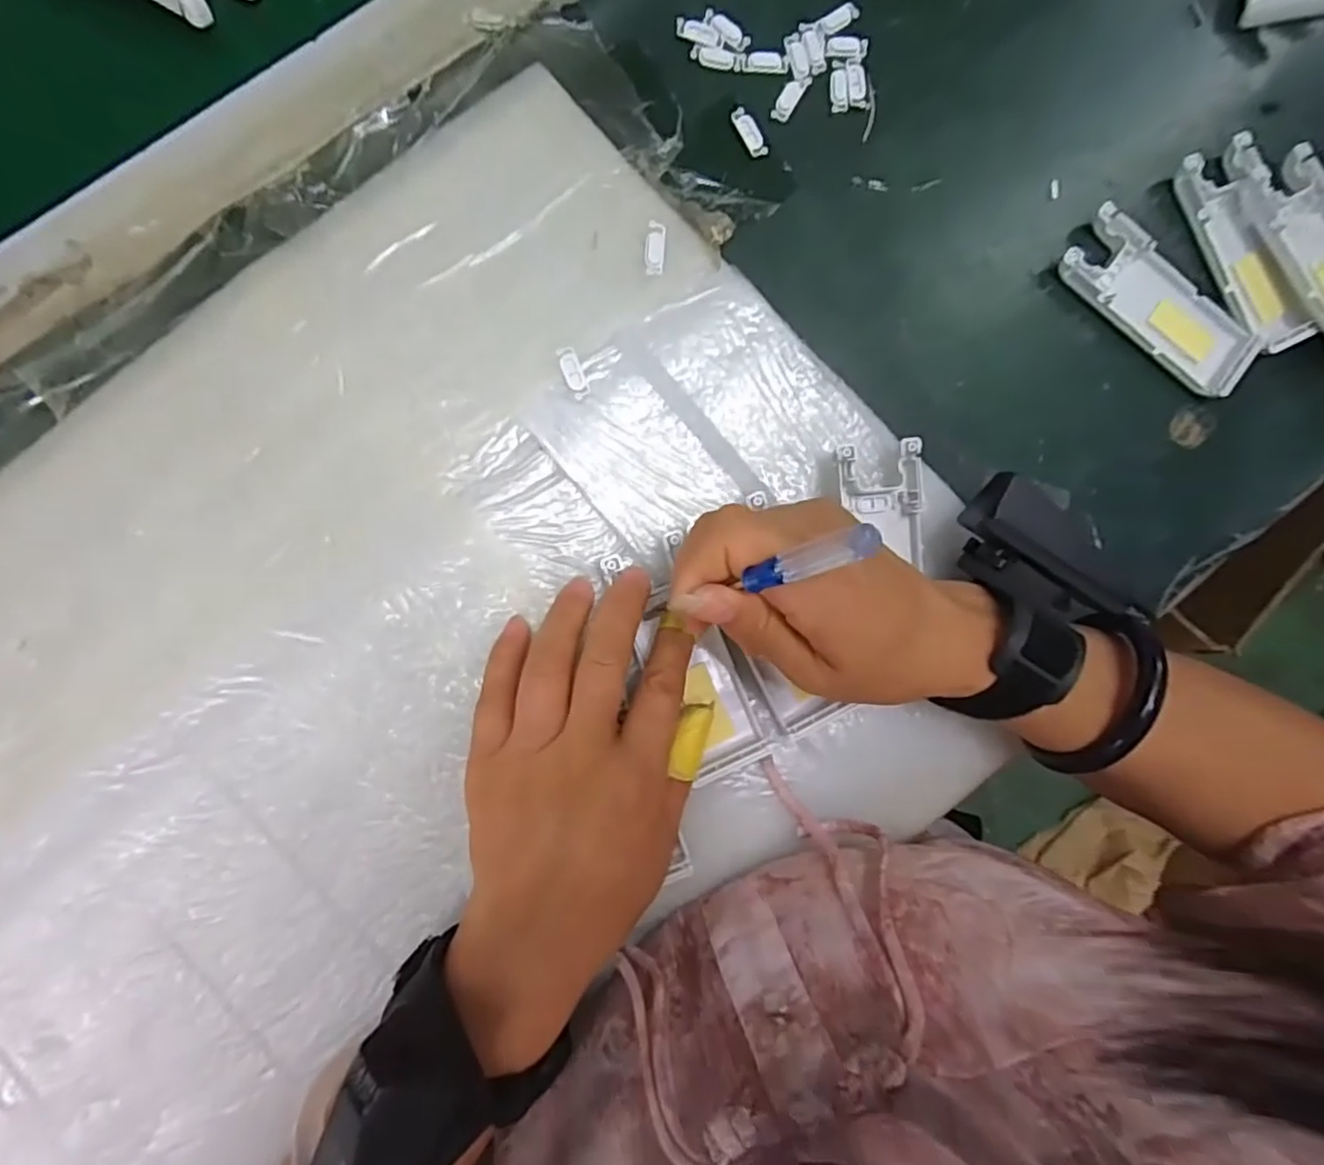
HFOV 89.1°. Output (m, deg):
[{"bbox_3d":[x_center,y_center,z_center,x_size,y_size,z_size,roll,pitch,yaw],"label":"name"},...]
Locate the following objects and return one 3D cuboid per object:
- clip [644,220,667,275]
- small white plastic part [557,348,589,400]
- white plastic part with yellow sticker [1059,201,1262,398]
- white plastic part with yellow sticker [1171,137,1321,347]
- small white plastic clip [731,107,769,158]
[{"bbox_3d":[-0.003,-0.150,0.300,0.009,0.004,0.024,6,89,-7],"label":"clip"},{"bbox_3d":[-0.039,-0.093,0.295,0.009,0.004,0.023,-24,92,-7],"label":"small white plastic part"},{"bbox_3d":[0.247,-0.139,0.334,0.103,0.012,0.043,38,85,-5],"label":"white plastic part with yellow sticker"},{"bbox_3d":[0.295,-0.168,0.337,0.034,0.008,0.105,-22,92,-7],"label":"white plastic part with yellow sticker"},{"bbox_3d":[0.041,-0.213,0.317,0.010,0.004,0.025,-30,93,-6],"label":"small white plastic clip"}]

